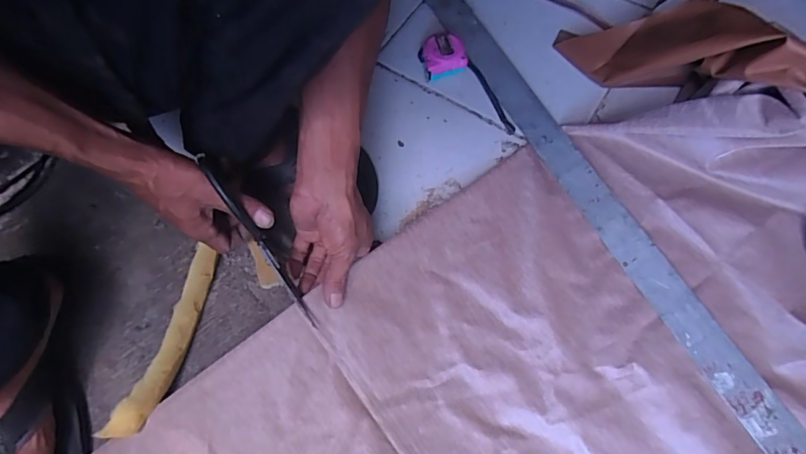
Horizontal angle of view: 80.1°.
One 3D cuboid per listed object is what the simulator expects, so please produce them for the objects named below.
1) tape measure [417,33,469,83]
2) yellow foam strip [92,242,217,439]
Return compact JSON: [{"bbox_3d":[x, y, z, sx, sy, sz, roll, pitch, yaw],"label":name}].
[{"bbox_3d":[0.054,-0.232,0.648,0.054,0.035,0.051,-17,68,-8],"label":"tape measure"},{"bbox_3d":[-0.247,0.119,0.515,0.036,0.033,0.204,15,67,5],"label":"yellow foam strip"}]

